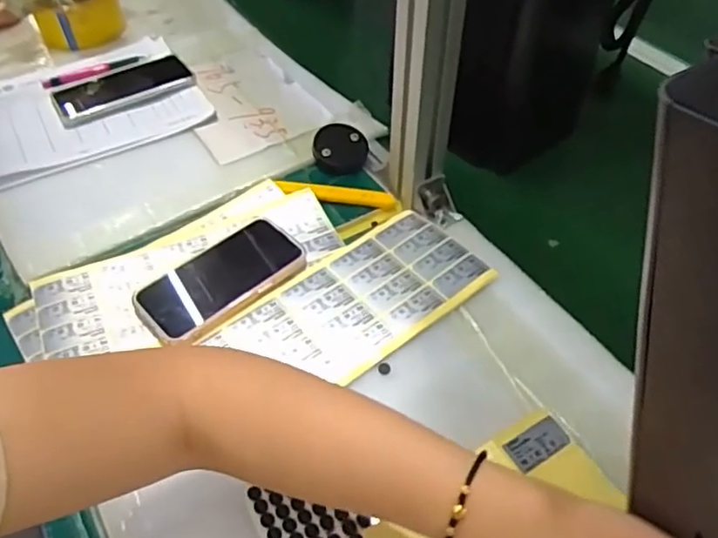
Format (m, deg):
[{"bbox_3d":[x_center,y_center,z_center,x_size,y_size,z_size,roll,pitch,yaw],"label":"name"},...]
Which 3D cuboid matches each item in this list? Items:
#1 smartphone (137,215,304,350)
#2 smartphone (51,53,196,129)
[{"bbox_3d":[-0.126,0.007,0.570,0.154,0.010,0.087,-38,58,-25],"label":"smartphone"},{"bbox_3d":[-0.290,-0.223,0.773,0.164,0.015,0.085,-26,54,-17],"label":"smartphone"}]

